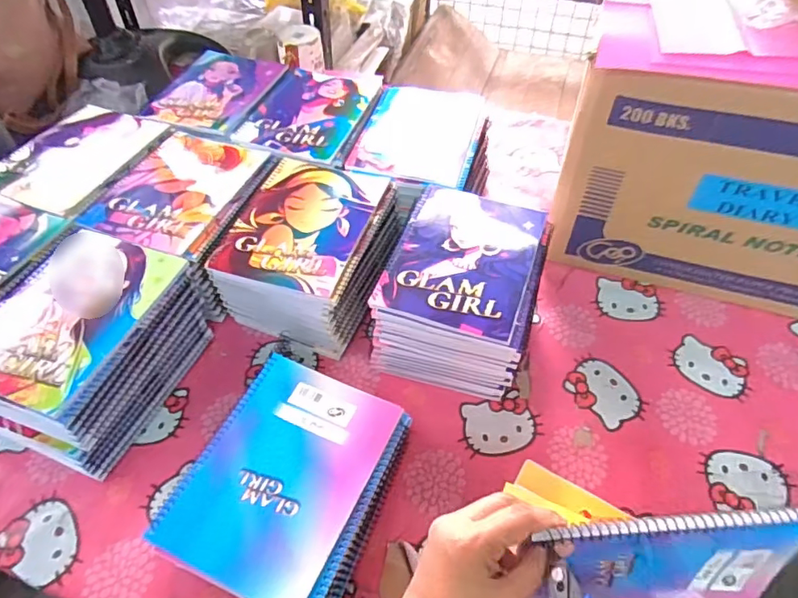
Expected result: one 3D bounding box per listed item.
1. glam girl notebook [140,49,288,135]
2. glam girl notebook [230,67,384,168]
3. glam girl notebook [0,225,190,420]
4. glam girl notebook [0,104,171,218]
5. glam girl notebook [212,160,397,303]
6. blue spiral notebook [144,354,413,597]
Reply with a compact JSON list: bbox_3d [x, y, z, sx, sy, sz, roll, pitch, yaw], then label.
[{"bbox_3d":[-0.279,-0.323,0.822,0.159,0.009,0.205,14,53,12],"label":"glam girl notebook"},{"bbox_3d":[-0.124,-0.276,0.783,0.166,0.015,0.207,13,53,12],"label":"glam girl notebook"},{"bbox_3d":[-0.339,0.010,0.547,0.157,0.016,0.199,15,54,13],"label":"glam girl notebook"},{"bbox_3d":[-0.427,-0.192,0.714,0.148,0.019,0.204,20,55,16],"label":"glam girl notebook"},{"bbox_3d":[-0.111,-0.097,0.636,0.160,0.006,0.208,13,53,11],"label":"glam girl notebook"},{"bbox_3d":[-0.097,0.158,0.487,0.164,0.015,0.198,20,55,16],"label":"blue spiral notebook"}]

